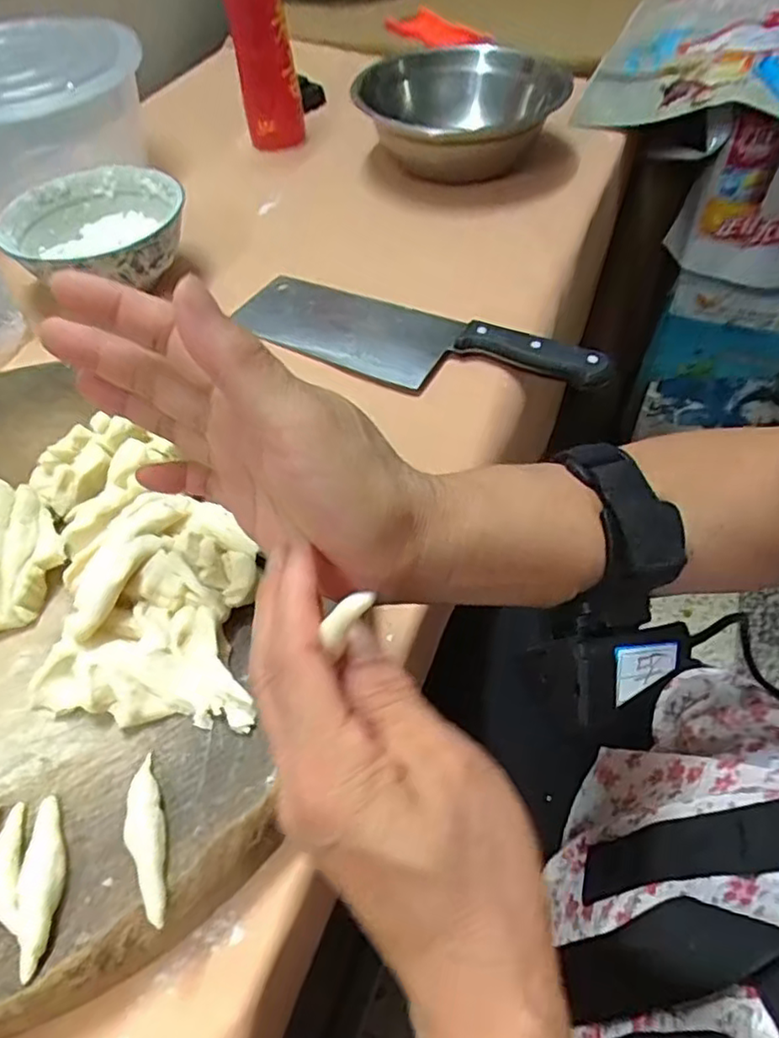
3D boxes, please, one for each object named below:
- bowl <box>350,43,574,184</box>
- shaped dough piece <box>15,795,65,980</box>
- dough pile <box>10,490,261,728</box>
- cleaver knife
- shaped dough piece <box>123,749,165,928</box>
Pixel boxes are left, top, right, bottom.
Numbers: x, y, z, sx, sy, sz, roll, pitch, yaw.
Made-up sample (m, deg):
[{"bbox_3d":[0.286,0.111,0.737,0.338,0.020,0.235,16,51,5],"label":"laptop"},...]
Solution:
[{"bbox_3d":[0.067,-0.388,0.615,0.192,0.083,0.192,2,52,5],"label":"bowl"},{"bbox_3d":[-0.129,0.133,0.237,0.015,0.005,0.059,-13,52,-6],"label":"shaped dough piece"},{"bbox_3d":[-0.107,0.037,0.293,0.092,0.033,0.104,-2,52,3],"label":"dough pile"},{"bbox_3d":[0.010,-0.133,0.476,0.285,0.021,0.084,24,58,21],"label":"cleaver knife"},{"bbox_3d":[-0.093,0.121,0.244,0.013,0.007,0.059,-17,53,-9],"label":"shaped dough piece"}]

